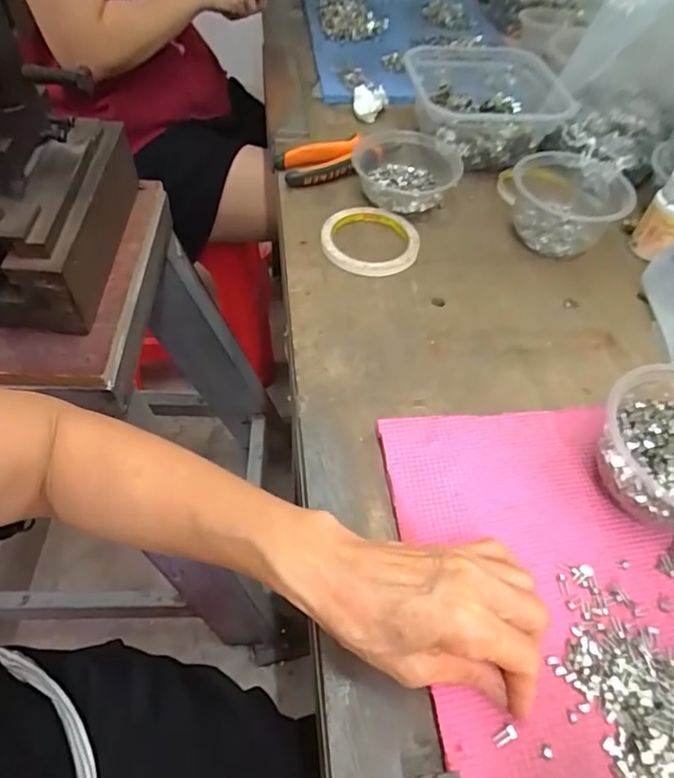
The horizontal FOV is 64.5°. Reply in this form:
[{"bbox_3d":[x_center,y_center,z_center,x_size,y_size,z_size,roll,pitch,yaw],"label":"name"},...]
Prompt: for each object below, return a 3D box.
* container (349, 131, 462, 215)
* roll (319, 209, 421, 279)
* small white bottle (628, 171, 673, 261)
[{"bbox_3d":[0.075,-0.239,0.593,0.117,0.040,0.120,6,53,3],"label":"container"},{"bbox_3d":[0.034,-0.151,0.543,0.096,0.013,0.092,1,53,-1],"label":"roll"},{"bbox_3d":[0.331,-0.173,0.528,0.045,0.075,0.044,31,58,20],"label":"small white bottle"}]

